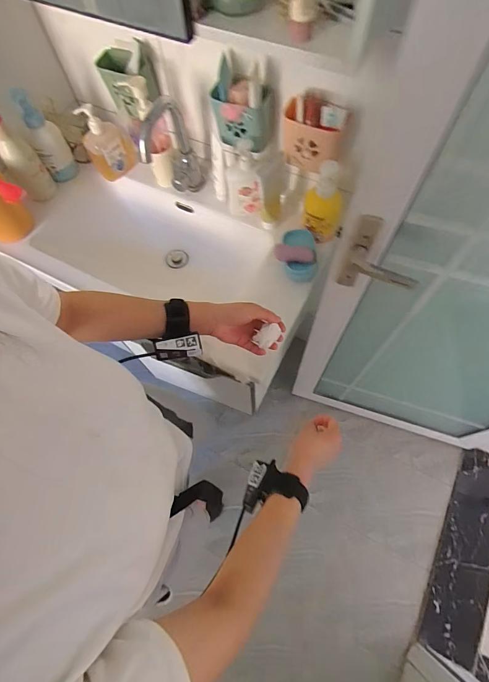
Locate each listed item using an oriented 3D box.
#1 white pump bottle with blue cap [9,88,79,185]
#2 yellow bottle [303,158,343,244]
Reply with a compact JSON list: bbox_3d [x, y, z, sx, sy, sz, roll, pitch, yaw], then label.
[{"bbox_3d":[-0.484,-0.494,0.852,0.072,0.237,0.075,-27,67,-9],"label":"white pump bottle with blue cap"},{"bbox_3d":[0.166,-0.290,0.743,0.064,0.160,0.078,0,66,3],"label":"yellow bottle"}]

